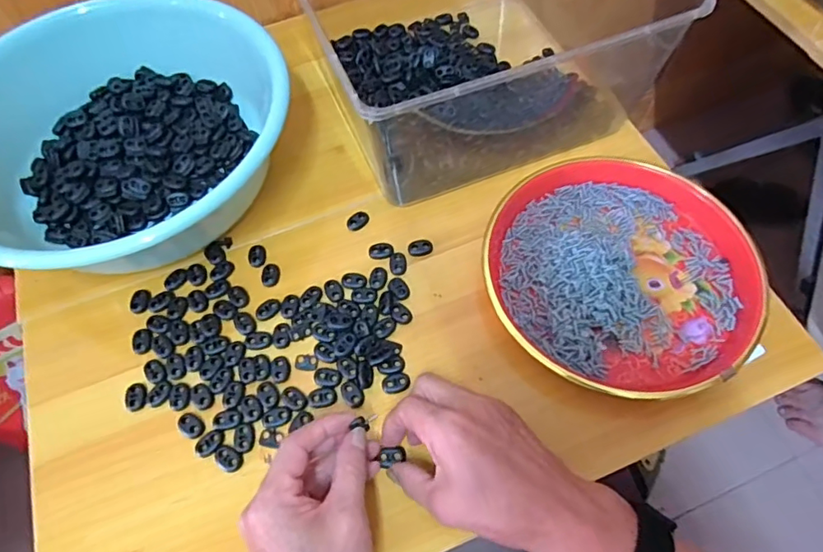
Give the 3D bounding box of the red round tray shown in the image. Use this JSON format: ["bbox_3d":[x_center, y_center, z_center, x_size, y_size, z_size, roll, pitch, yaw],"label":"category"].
[{"bbox_3d":[0.176,-0.006,0.460,0.213,0.030,0.224,-1,62,2],"label":"red round tray"}]

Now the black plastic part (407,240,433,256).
[{"bbox_3d":[0.008,-0.026,0.486,0.022,0.007,0.013,-23,63,-10],"label":"black plastic part"}]

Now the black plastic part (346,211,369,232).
[{"bbox_3d":[-0.050,-0.052,0.502,0.022,0.007,0.016,-33,66,-14],"label":"black plastic part"}]

